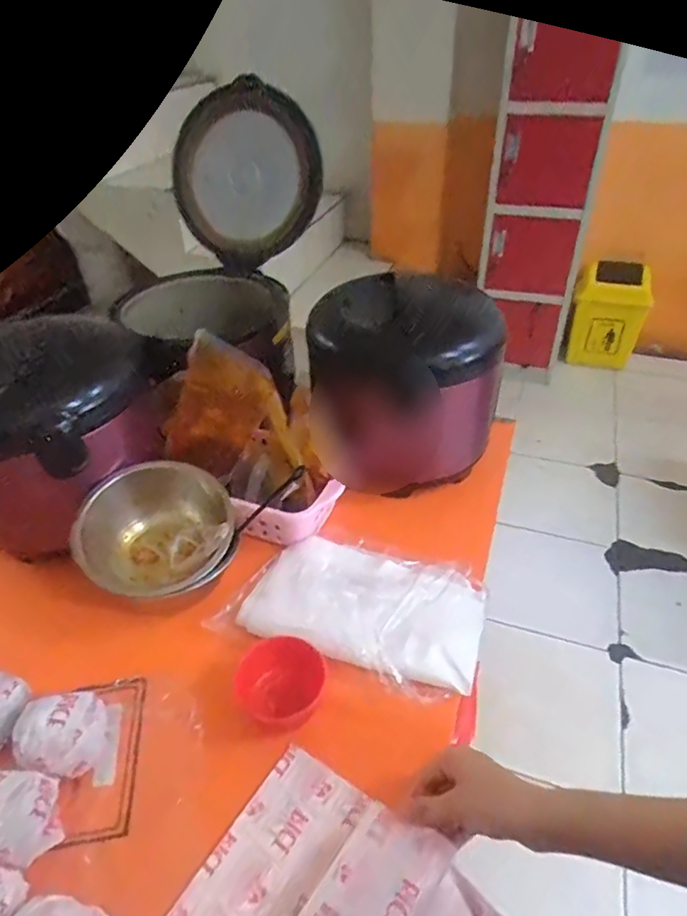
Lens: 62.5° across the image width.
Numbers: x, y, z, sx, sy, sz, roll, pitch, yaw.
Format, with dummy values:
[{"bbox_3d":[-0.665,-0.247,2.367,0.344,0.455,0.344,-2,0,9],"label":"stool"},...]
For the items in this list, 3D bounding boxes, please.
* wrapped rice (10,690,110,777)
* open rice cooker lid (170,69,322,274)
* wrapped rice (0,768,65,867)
[{"bbox_3d":[-0.266,0.264,0.533,0.080,0.062,0.066,0,40,2],"label":"wrapped rice"},{"bbox_3d":[-0.170,-0.472,0.935,0.253,0.260,0.041,43,32,2],"label":"open rice cooker lid"},{"bbox_3d":[-0.289,0.302,0.475,0.086,0.058,0.067,-5,41,-4],"label":"wrapped rice"}]

